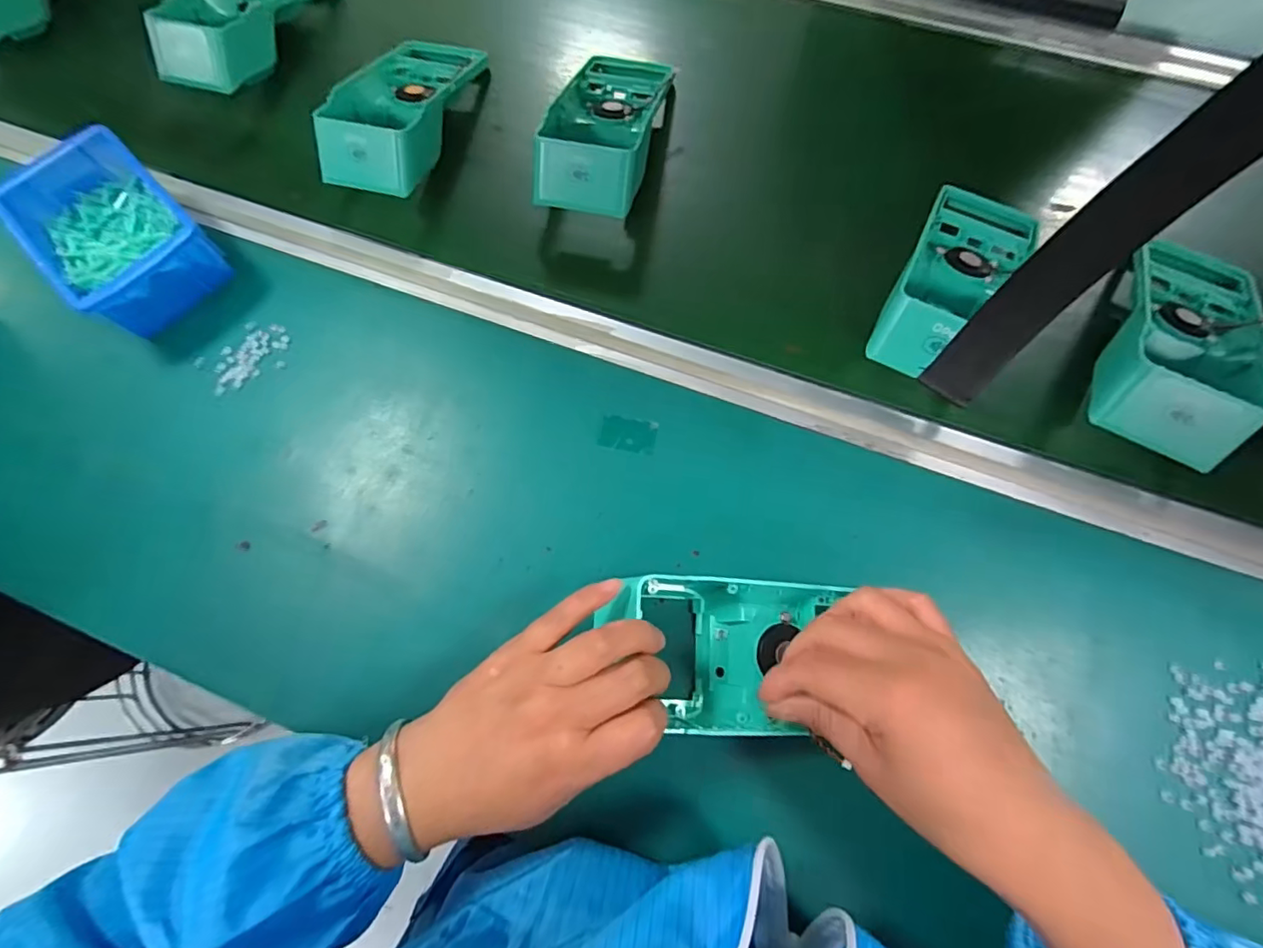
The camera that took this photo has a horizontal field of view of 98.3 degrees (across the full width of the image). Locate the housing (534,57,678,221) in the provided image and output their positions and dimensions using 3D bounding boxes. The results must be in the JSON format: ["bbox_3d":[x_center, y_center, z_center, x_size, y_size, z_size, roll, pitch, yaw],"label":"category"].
[{"bbox_3d":[-0.019,-0.297,0.452,0.086,0.055,0.192,12,72,6],"label":"housing"}]

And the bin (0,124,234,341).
[{"bbox_3d":[-0.396,-0.183,0.421,0.152,0.053,0.096,43,78,14],"label":"bin"}]

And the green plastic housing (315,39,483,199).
[{"bbox_3d":[-0.190,-0.320,0.468,0.085,0.058,0.197,15,73,7],"label":"green plastic housing"}]

